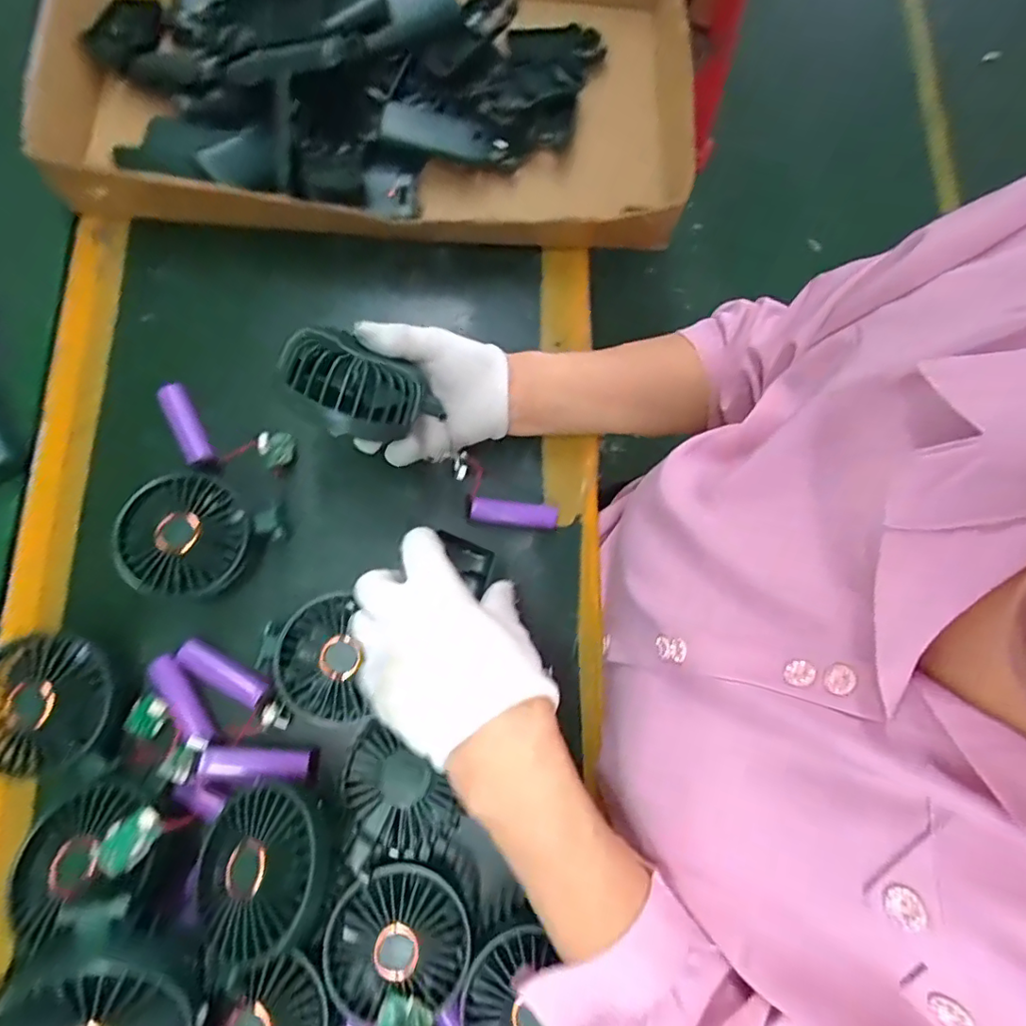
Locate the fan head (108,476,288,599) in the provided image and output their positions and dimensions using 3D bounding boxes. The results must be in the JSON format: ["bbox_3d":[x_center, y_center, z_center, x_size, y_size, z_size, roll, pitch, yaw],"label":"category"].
[{"bbox_3d":[-0.224,0.017,0.388,0.089,0.029,0.084,0,77,-2],"label":"fan head"}]

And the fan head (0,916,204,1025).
[{"bbox_3d":[-0.209,0.249,0.281,0.091,0.036,0.088,-47,106,-8],"label":"fan head"}]

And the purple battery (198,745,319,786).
[{"bbox_3d":[-0.167,0.166,0.366,0.072,0.015,0.020,10,77,-13],"label":"purple battery"}]

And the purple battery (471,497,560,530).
[{"bbox_3d":[0.001,0.000,0.432,0.067,0.015,0.018,6,77,0],"label":"purple battery"}]

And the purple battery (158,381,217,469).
[{"bbox_3d":[-0.250,-0.067,0.426,0.020,0.017,0.070,-28,80,-8],"label":"purple battery"}]

